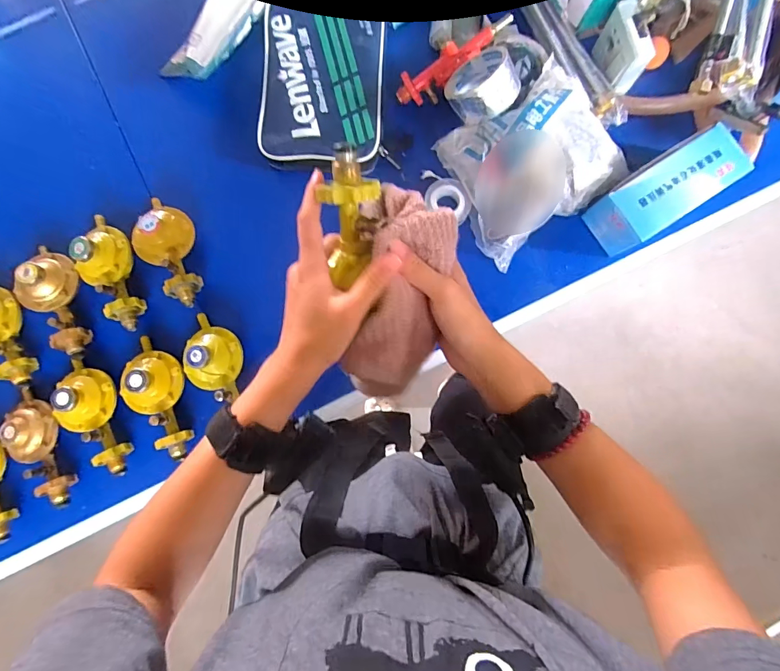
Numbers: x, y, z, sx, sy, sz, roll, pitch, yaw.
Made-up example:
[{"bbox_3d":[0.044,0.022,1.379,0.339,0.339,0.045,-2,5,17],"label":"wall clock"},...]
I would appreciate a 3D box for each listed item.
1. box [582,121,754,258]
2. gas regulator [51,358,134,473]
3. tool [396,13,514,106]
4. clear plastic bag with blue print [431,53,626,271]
[{"bbox_3d":[0.375,-0.198,0.557,0.190,0.070,0.083,-34,85,-2],"label":"box"},{"bbox_3d":[-0.406,0.109,0.546,0.077,0.049,0.166,-13,84,0],"label":"gas regulator"},{"bbox_3d":[0.091,-0.388,0.580,0.177,0.032,0.044,-29,84,16],"label":"tool"},{"bbox_3d":[0.195,-0.241,0.559,0.215,0.088,0.184,-32,85,-2],"label":"clear plastic bag with blue print"}]

